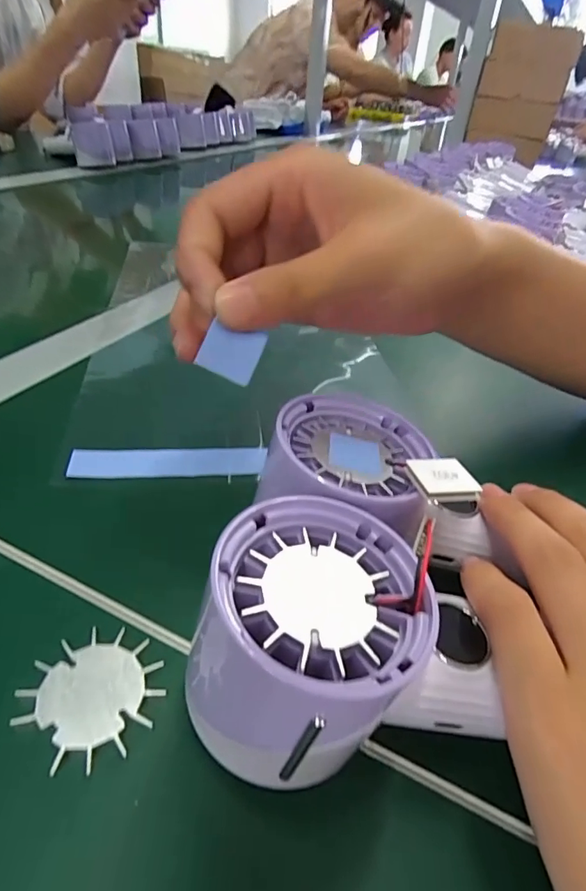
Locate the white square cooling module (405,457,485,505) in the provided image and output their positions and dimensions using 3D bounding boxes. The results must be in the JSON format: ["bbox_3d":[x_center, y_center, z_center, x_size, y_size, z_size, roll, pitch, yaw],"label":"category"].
[{"bbox_3d":[0.052,0.011,0.171,0.020,0.004,0.023,-5,38,-13],"label":"white square cooling module"}]

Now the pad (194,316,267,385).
[{"bbox_3d":[-0.021,-0.033,0.171,0.020,0.019,0.004,22,3,-30],"label":"pad"}]

